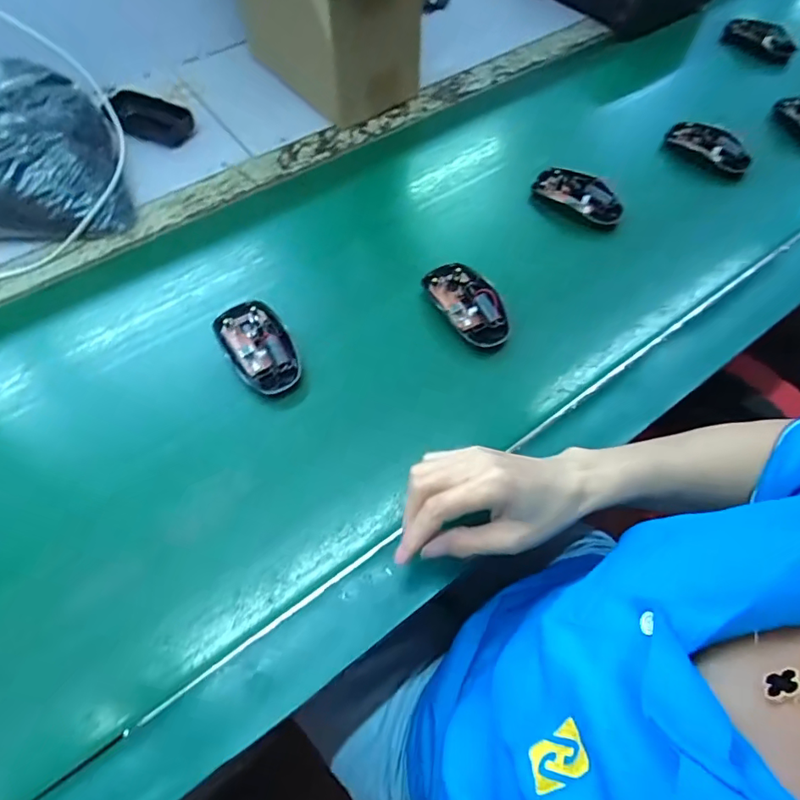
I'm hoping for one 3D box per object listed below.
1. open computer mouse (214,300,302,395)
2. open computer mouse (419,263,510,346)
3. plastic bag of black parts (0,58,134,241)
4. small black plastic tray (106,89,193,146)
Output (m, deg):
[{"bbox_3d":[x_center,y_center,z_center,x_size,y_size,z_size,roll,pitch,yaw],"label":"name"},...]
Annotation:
[{"bbox_3d":[-0.129,-0.047,0.473,0.058,0.033,0.106,-29,66,-16],"label":"open computer mouse"},{"bbox_3d":[0.069,-0.095,0.496,0.050,0.020,0.100,-26,65,-14],"label":"open computer mouse"},{"bbox_3d":[-0.420,-0.264,0.502,0.258,0.139,0.164,-5,62,-4],"label":"plastic bag of black parts"},{"bbox_3d":[-0.301,-0.340,0.612,0.089,0.034,0.043,18,63,9],"label":"small black plastic tray"}]

